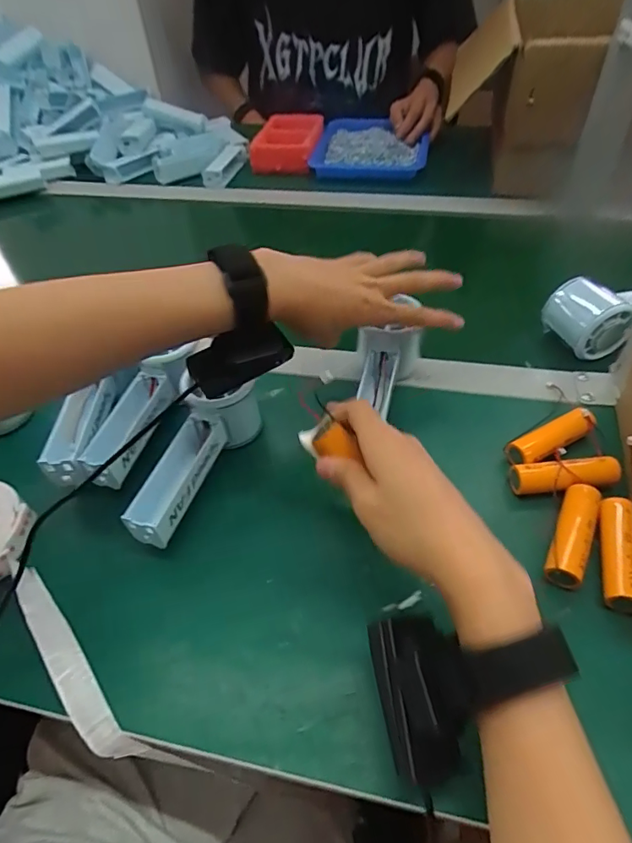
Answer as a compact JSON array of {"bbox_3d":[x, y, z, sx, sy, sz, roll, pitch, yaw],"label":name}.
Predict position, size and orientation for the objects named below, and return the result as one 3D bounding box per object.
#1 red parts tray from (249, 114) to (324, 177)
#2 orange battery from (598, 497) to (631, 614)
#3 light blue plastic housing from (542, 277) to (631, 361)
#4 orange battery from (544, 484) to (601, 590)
[{"bbox_3d":[-0.045,-0.461,0.812,0.103,0.051,0.155,5,49,8],"label":"red parts tray"},{"bbox_3d":[0.194,0.084,0.315,0.020,0.025,0.071,11,50,13],"label":"orange battery"},{"bbox_3d":[0.247,-0.099,0.449,0.057,0.063,0.057,-15,49,-9],"label":"light blue plastic housing"},{"bbox_3d":[0.171,0.076,0.326,0.023,0.020,0.072,20,52,20],"label":"orange battery"}]

